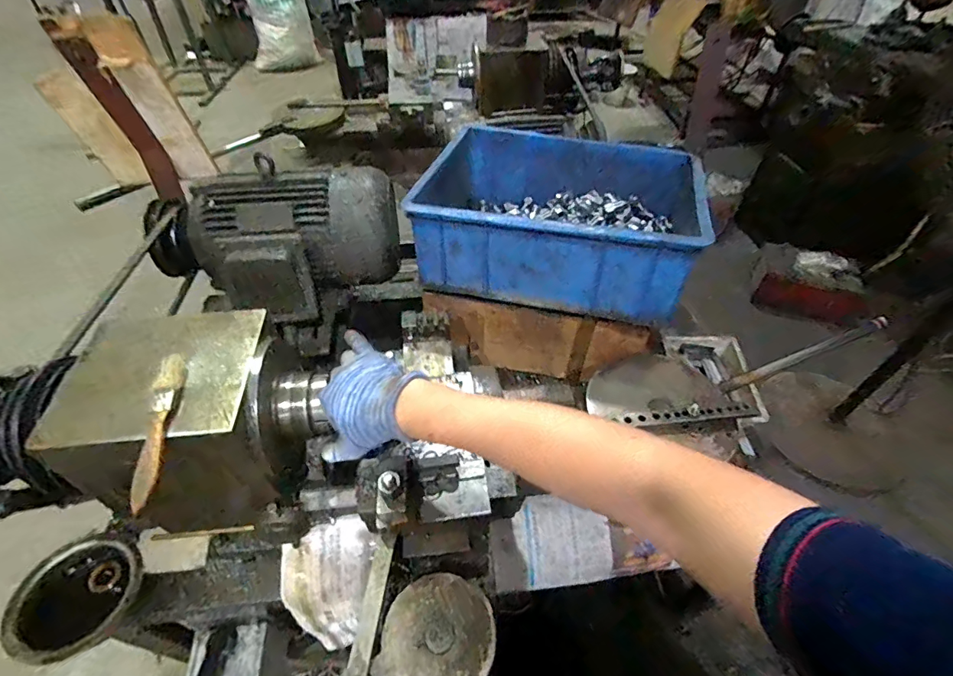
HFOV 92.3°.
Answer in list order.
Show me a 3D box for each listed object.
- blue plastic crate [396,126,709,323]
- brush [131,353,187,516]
[{"bbox_3d":[0.128,-0.203,0.727,0.395,0.138,0.315,13,49,11],"label":"blue plastic crate"},{"bbox_3d":[-0.275,0.075,0.396,0.023,0.016,0.145,-11,48,-10],"label":"brush"}]

